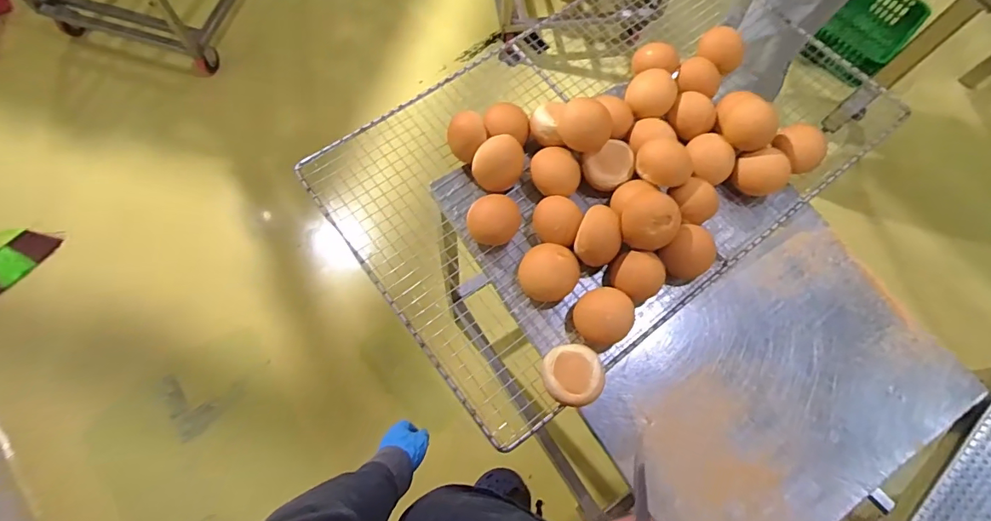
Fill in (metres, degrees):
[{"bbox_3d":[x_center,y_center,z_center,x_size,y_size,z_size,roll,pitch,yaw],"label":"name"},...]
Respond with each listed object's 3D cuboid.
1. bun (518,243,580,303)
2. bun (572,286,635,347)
[{"bbox_3d":[0.075,0.021,0.695,0.081,0.060,0.073,11,70,2],"label":"bun"},{"bbox_3d":[0.147,0.079,0.673,0.072,0.062,0.077,1,70,-2],"label":"bun"}]

